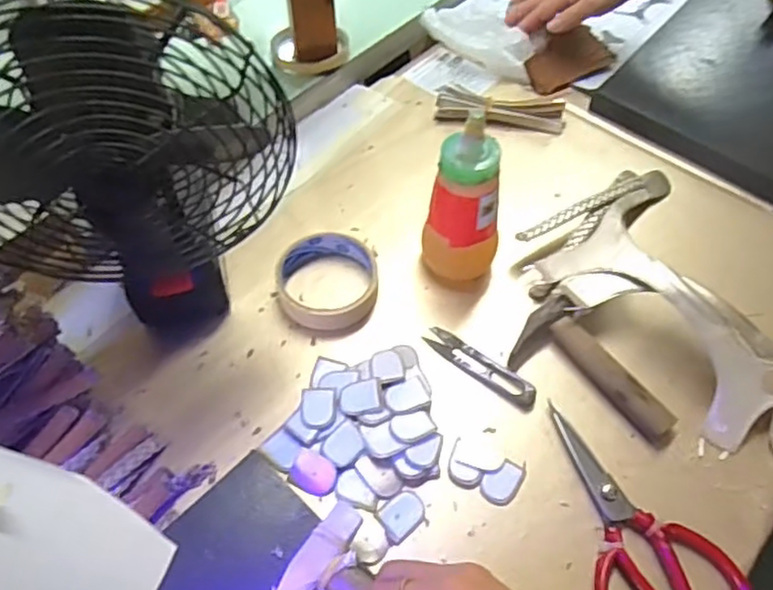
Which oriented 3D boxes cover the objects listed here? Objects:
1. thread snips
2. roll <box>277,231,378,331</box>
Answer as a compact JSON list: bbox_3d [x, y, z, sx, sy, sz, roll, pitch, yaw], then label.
[{"bbox_3d":[0.075,0.057,0.515,0.100,0.007,0.023,33,61,20],"label":"thread snips"},{"bbox_3d":[-0.050,-0.013,0.548,0.083,0.020,0.091,0,56,-1],"label":"roll"}]

